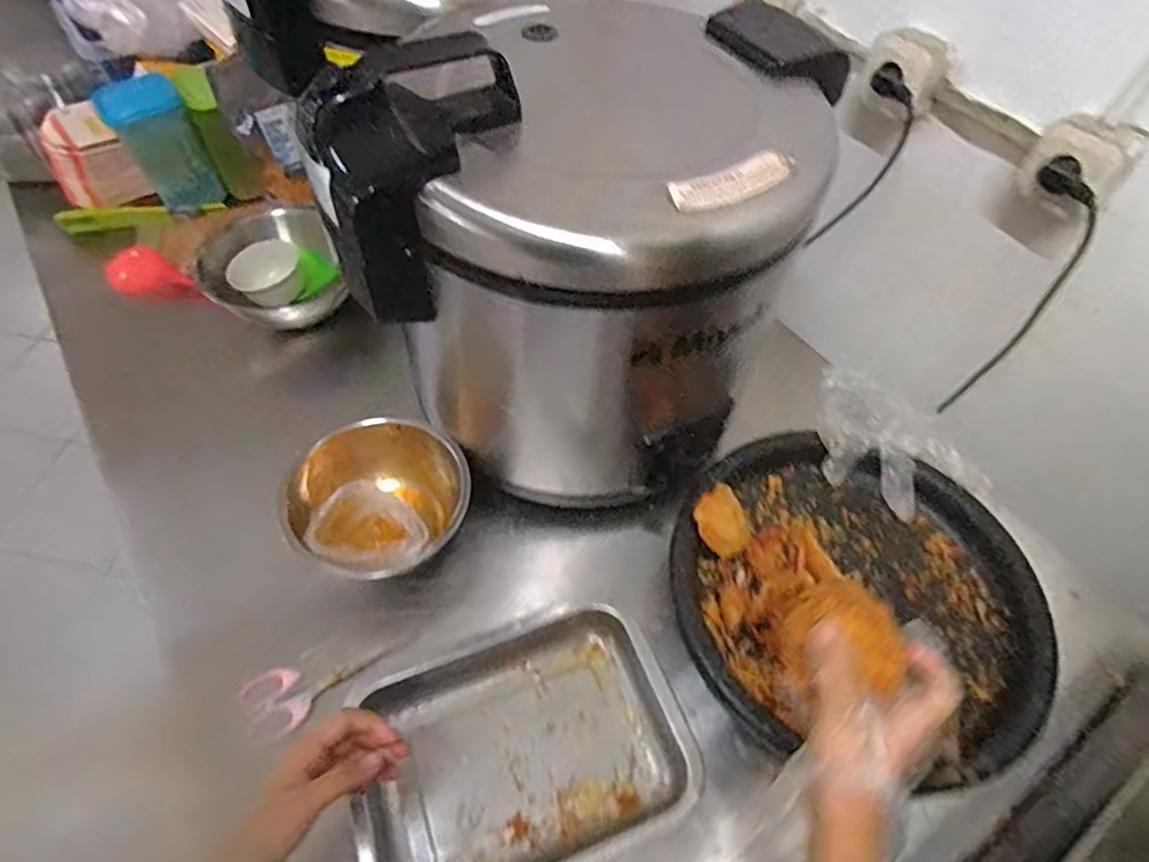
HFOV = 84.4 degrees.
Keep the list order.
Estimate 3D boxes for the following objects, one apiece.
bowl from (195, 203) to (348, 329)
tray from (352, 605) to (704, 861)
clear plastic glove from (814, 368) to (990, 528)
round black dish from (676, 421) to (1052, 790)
[{"bbox_3d":[-0.378,-0.202,0.804,0.161,0.062,0.169,1,54,-2],"label":"bowl"},{"bbox_3d":[-0.045,0.265,0.525,0.264,0.050,0.188,-18,57,-15],"label":"tray"},{"bbox_3d":[0.335,0.016,0.670,0.163,0.060,0.137,18,55,10],"label":"clear plastic glove"},{"bbox_3d":[0.260,0.144,0.584,0.322,0.056,0.298,1,54,-2],"label":"round black dish"}]

